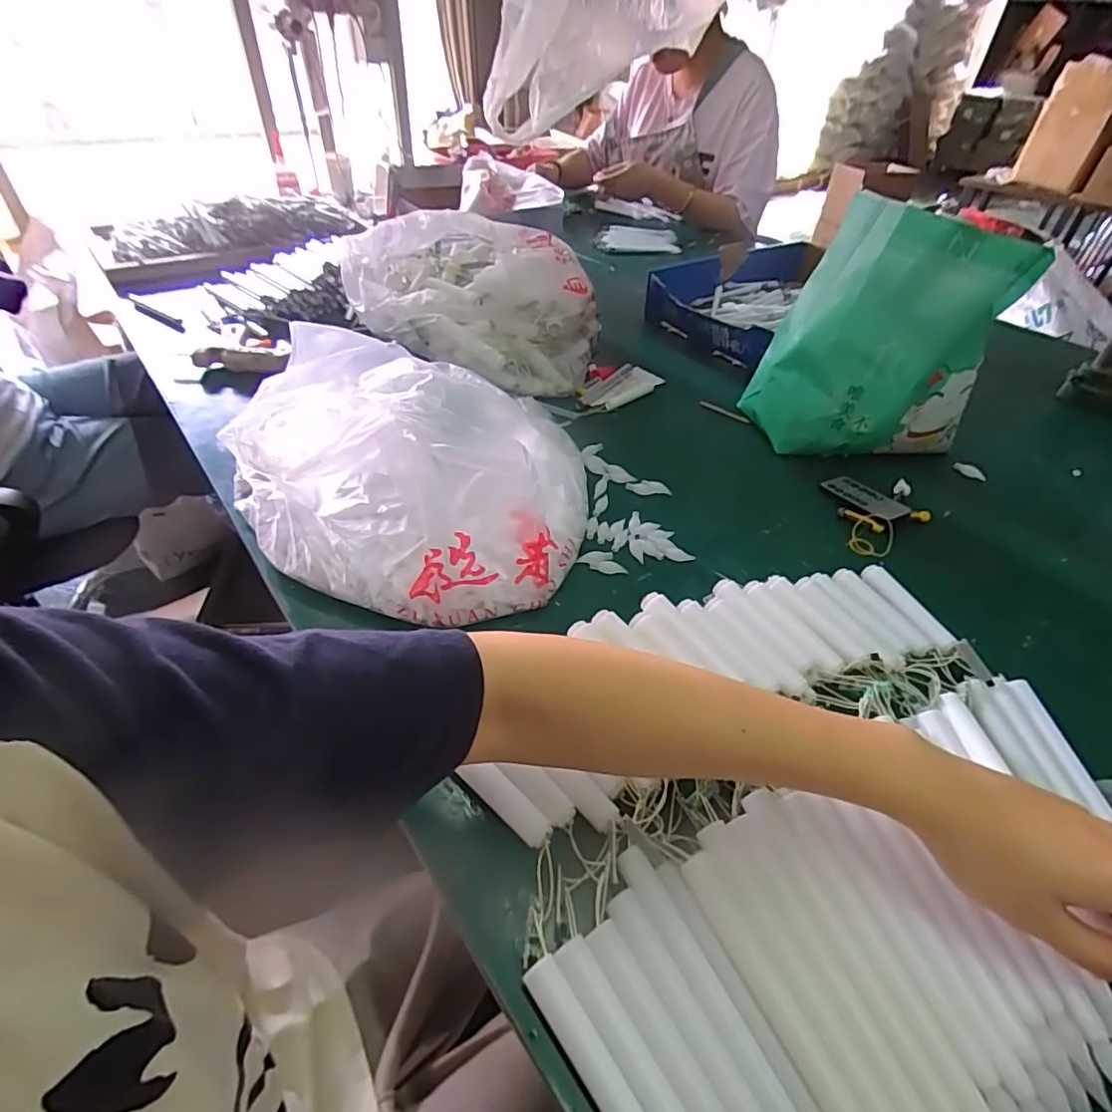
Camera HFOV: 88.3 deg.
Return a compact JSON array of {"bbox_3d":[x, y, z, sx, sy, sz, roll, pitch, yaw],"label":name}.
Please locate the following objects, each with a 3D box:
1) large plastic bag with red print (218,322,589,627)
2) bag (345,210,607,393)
[{"bbox_3d":[-0.134,-0.081,0.496,0.323,0.137,0.239,5,41,0],"label":"large plastic bag with red print"},{"bbox_3d":[-0.123,-0.333,0.758,0.349,0.168,0.189,25,45,22],"label":"bag"}]

